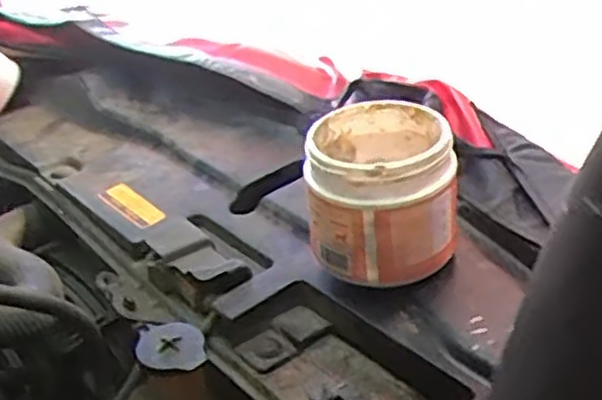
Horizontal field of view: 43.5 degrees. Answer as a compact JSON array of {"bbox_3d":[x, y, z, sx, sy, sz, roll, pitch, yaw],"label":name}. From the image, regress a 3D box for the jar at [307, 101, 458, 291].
[{"bbox_3d":[0.055,-0.002,0.510,0.090,0.101,0.109,1,31,8],"label":"jar"}]

